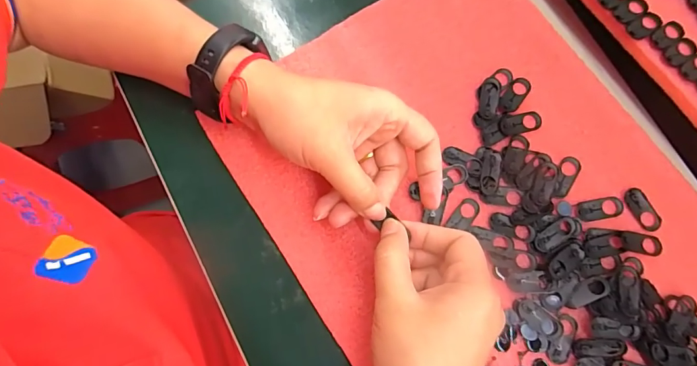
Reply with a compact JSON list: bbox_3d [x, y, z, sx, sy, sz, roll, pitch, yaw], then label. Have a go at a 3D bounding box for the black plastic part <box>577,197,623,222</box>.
[{"bbox_3d":[0.175,0.019,0.290,0.031,0.004,0.014,-9,78,-3],"label":"black plastic part"}]

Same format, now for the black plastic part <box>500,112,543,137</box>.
[{"bbox_3d":[0.125,-0.043,0.300,0.032,0.004,0.016,-6,78,-3],"label":"black plastic part"}]

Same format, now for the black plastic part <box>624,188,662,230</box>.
[{"bbox_3d":[0.205,0.018,0.288,0.015,0.004,0.031,-29,80,-7],"label":"black plastic part"}]

